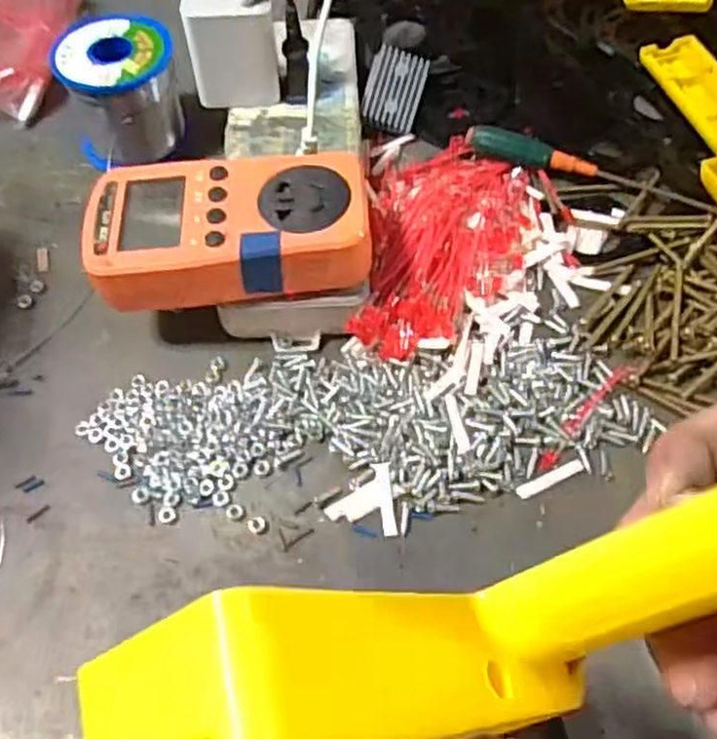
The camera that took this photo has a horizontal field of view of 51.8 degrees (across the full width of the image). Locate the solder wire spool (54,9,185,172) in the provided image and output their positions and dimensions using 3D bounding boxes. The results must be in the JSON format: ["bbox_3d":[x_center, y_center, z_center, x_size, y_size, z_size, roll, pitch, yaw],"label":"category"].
[{"bbox_3d":[-0.138,-0.163,0.435,0.065,0.064,0.063,-18,60,-10],"label":"solder wire spool"}]

